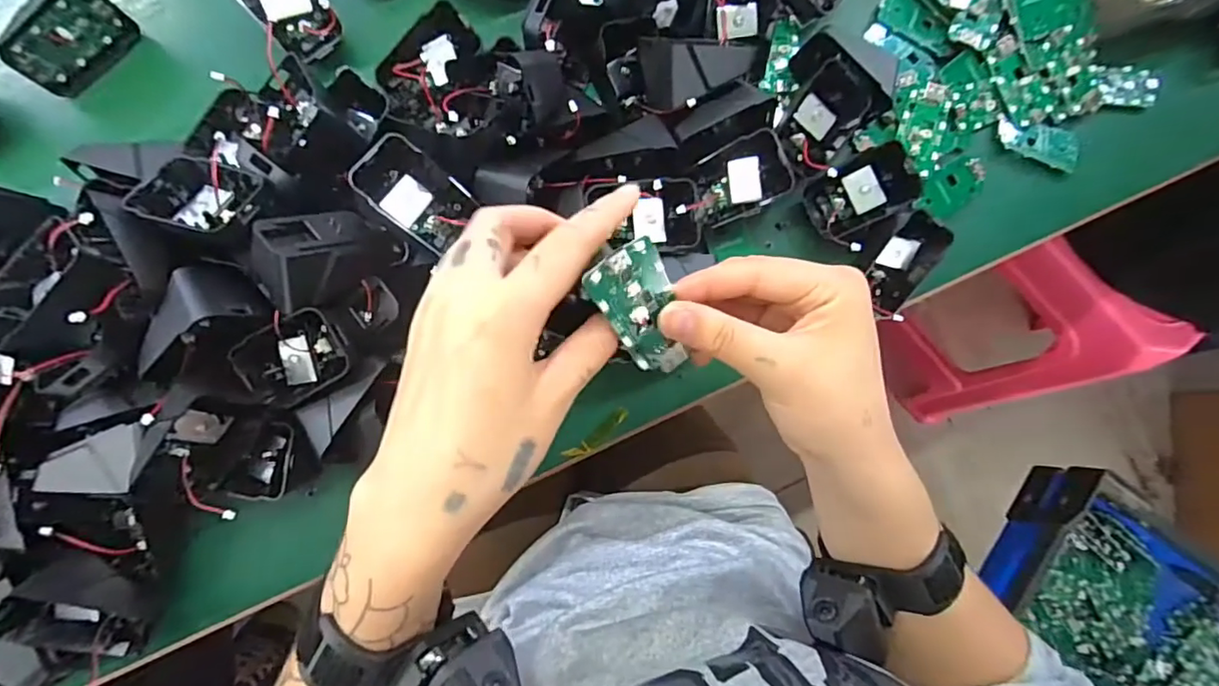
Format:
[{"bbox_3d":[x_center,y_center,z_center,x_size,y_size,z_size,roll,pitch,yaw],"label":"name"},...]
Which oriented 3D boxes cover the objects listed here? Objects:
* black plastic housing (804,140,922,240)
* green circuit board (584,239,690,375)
[{"bbox_3d":[0.167,-0.099,0.378,0.067,0.025,0.043,-26,69,15],"label":"black plastic housing"},{"bbox_3d":[0.014,-0.012,0.238,0.032,0.008,0.062,-29,125,-7],"label":"green circuit board"}]

